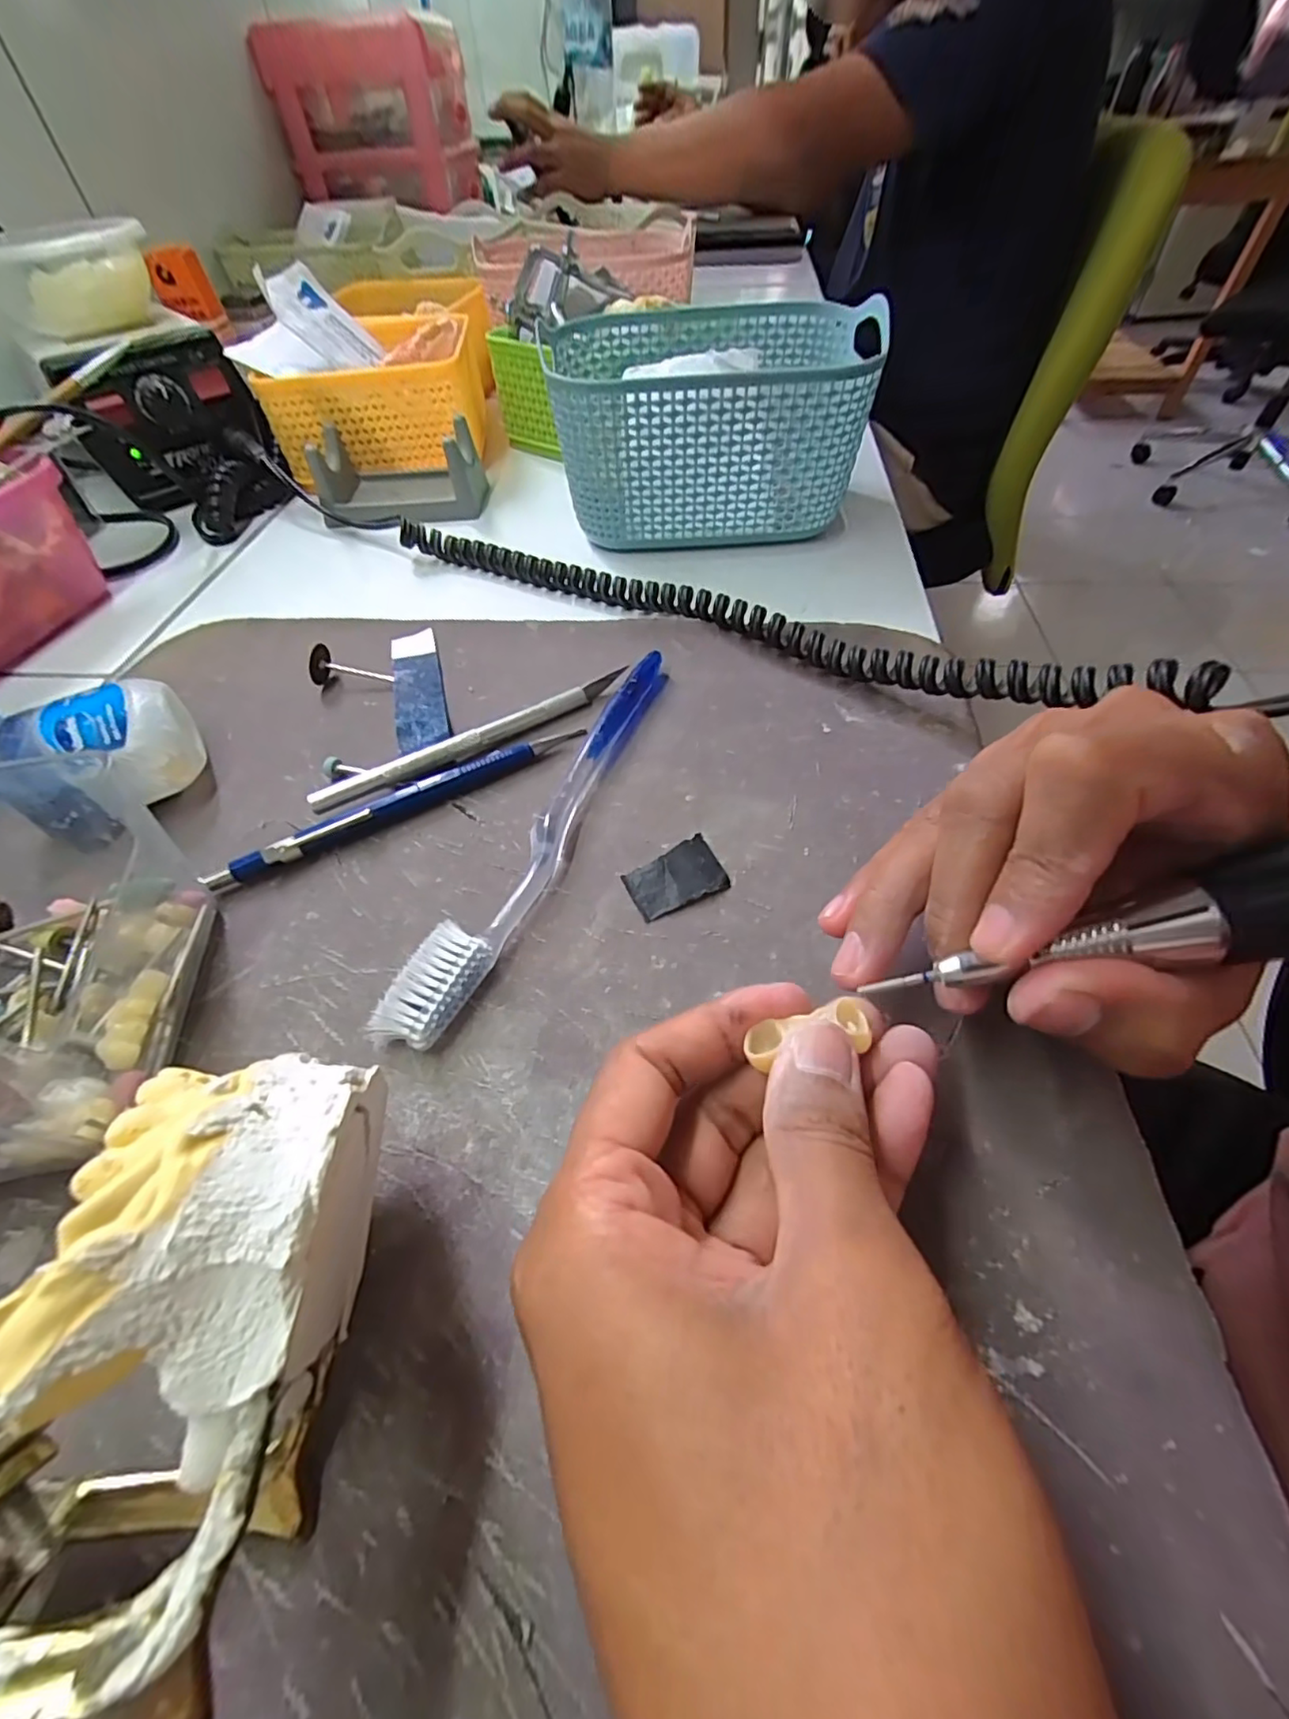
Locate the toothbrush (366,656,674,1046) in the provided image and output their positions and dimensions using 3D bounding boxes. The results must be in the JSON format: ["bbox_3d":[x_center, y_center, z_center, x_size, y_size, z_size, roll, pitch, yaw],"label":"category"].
[{"bbox_3d":[-0.030,-0.016,0.218,0.019,0.012,0.181,18,56,17],"label":"toothbrush"}]

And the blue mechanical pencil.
[{"bbox_3d":[-0.087,-0.022,0.227,0.139,0.012,0.009,-29,56,-18],"label":"blue mechanical pencil"}]

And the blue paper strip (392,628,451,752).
[{"bbox_3d":[-0.101,-0.078,0.273,0.021,0.006,0.087,-16,53,-9],"label":"blue paper strip"}]

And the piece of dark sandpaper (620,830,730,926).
[{"bbox_3d":[0.010,0.005,0.206,0.032,0.004,0.024,-21,54,-13],"label":"piece of dark sandpaper"}]

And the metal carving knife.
[{"bbox_3d":[-0.065,-0.050,0.245,0.132,0.009,0.004,-29,25,-22],"label":"metal carving knife"}]

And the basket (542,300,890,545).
[{"bbox_3d":[0.035,-0.240,0.343,0.160,0.081,0.119,-5,52,0],"label":"basket"}]

